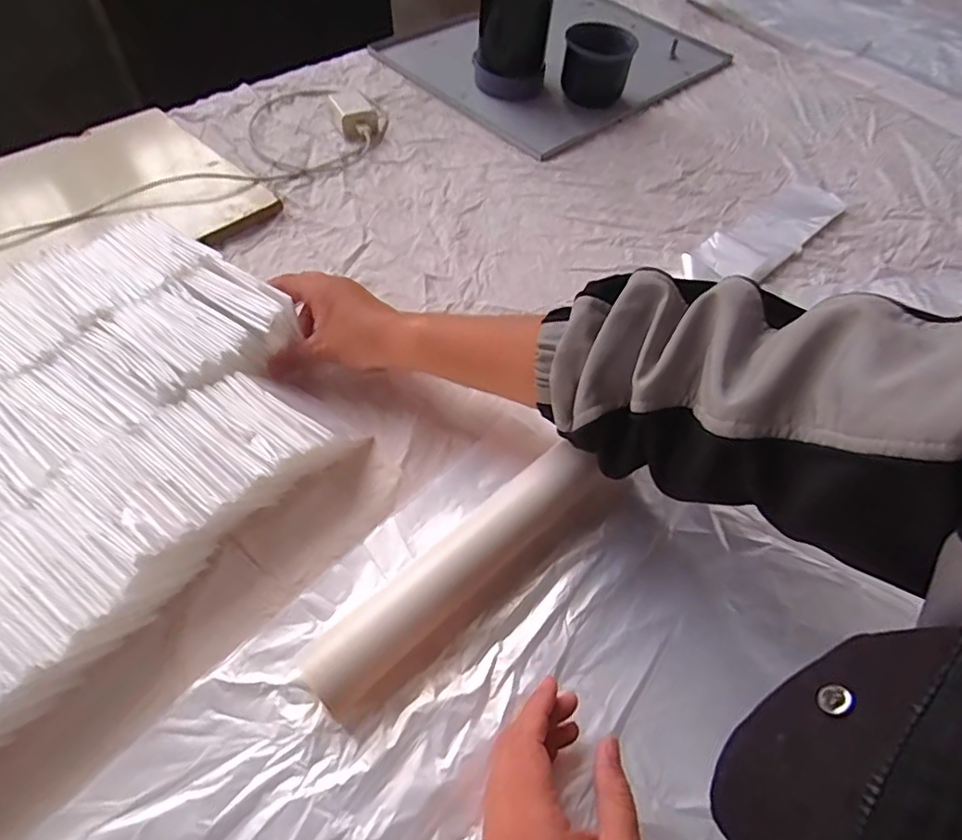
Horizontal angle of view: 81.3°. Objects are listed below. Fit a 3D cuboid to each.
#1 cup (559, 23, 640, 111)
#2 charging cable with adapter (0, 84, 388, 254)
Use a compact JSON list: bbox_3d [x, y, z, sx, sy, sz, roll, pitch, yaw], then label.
[{"bbox_3d":[0.152,-0.469,0.738,0.088,0.076,0.075,9,55,1],"label":"cup"},{"bbox_3d":[-0.316,-0.271,0.592,0.465,0.023,0.173,-36,65,-26],"label":"charging cable with adapter"}]

